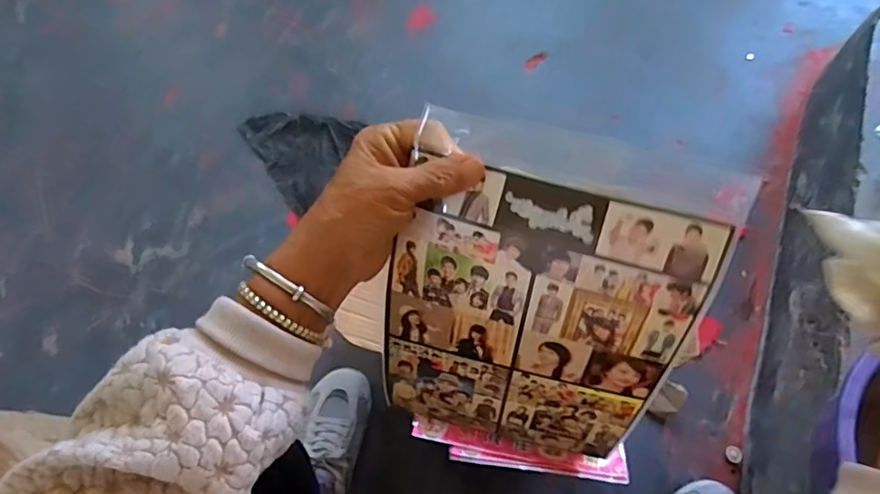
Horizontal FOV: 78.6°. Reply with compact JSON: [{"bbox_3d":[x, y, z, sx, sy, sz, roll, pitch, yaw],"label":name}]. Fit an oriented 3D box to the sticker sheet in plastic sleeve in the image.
[{"bbox_3d":[0.056,0.050,0.352,0.178,0.265,0.025,14,39,10],"label":"sticker sheet in plastic sleeve"}]

